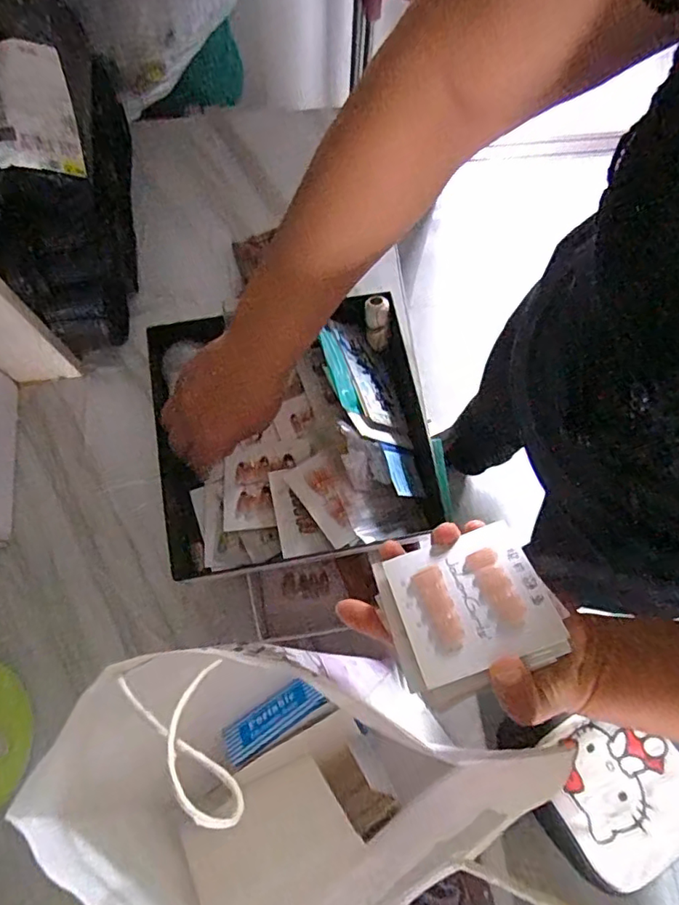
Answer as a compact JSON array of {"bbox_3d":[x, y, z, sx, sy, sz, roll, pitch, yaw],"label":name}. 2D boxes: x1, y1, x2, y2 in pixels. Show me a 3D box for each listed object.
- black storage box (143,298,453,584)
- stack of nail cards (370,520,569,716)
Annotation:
[{"bbox_3d":[-0.042,-0.013,0.483,0.239,0.077,0.208,-10,74,-4],"label":"black storage box"},{"bbox_3d":[0.073,0.089,0.313,0.089,0.015,0.084,-24,51,0],"label":"stack of nail cards"}]

